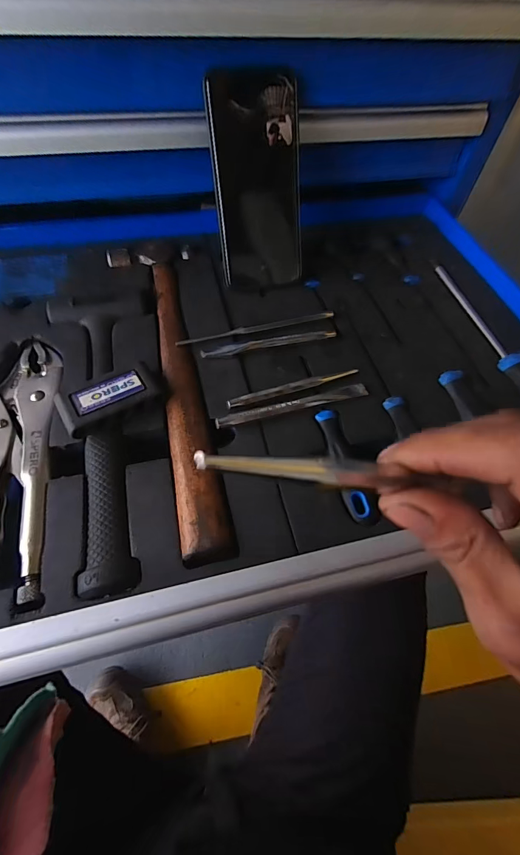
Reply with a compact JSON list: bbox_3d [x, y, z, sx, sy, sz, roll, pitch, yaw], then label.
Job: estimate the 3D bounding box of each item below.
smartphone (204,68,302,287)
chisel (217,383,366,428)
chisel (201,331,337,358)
[{"bbox_3d":[-0.002,-0.218,0.346,0.079,0.163,0.006,-10,30,-10],"label":"smartphone"},{"bbox_3d":[0.027,-0.018,0.303,0.127,0.013,0.012,-15,60,-12],"label":"chisel"},{"bbox_3d":[0.009,-0.075,0.338,0.120,0.010,0.013,-10,59,-9],"label":"chisel"}]

